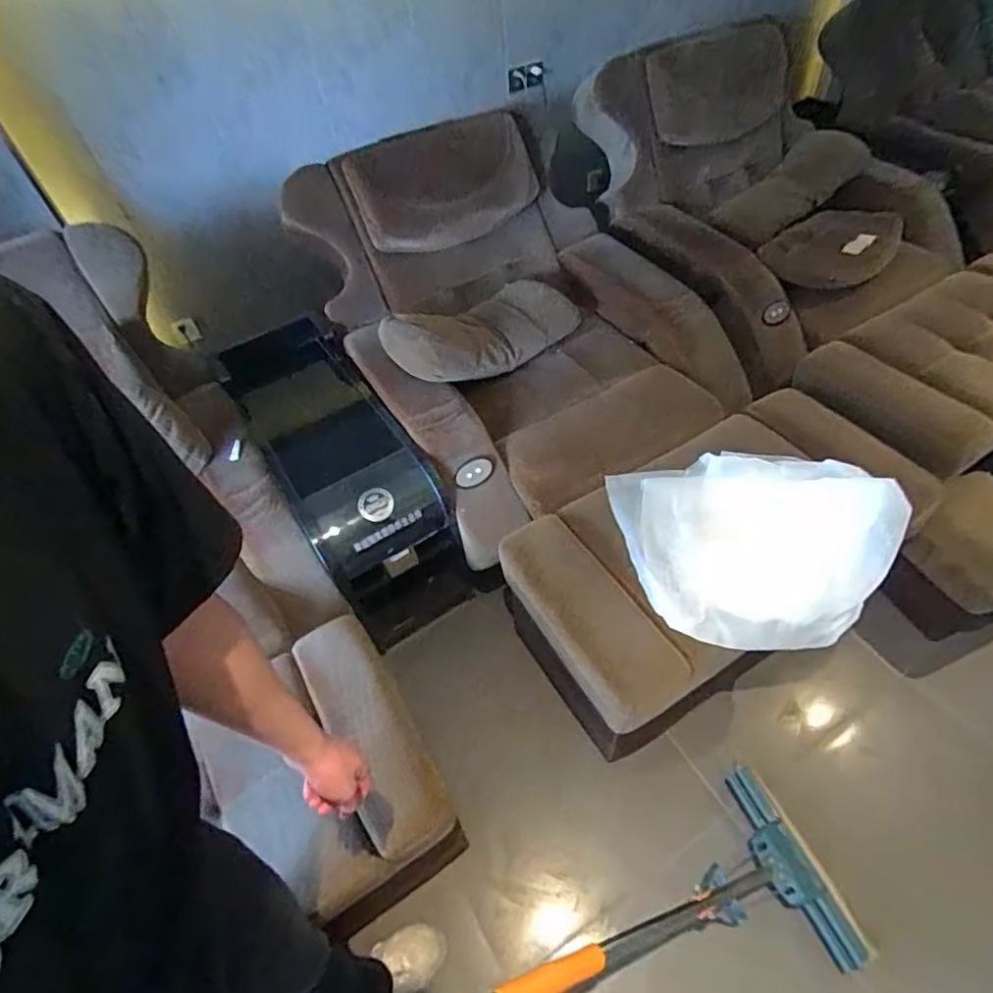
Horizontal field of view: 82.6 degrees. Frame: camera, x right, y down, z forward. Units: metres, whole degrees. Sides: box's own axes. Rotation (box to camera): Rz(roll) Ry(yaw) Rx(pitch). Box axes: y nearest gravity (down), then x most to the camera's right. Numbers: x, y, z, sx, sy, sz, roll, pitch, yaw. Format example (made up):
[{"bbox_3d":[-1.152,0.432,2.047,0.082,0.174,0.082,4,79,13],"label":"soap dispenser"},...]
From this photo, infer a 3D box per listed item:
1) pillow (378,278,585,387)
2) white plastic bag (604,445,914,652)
[{"bbox_3d":[-0.025,-0.450,1.550,0.248,0.144,0.539,34,47,29],"label":"pillow"},{"bbox_3d":[0.529,0.076,1.162,0.499,0.147,0.415,-6,50,0],"label":"white plastic bag"}]

